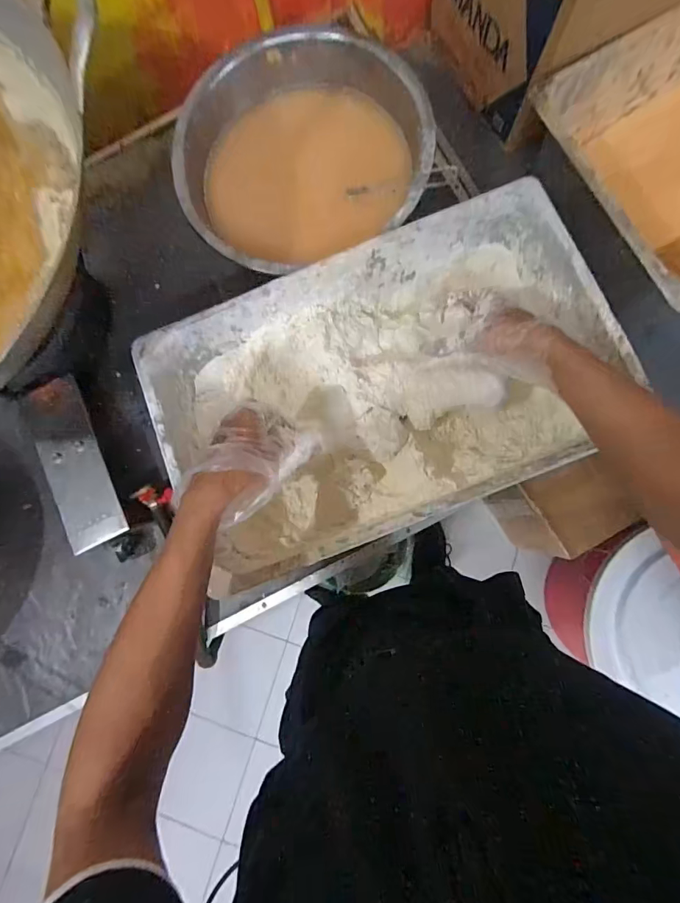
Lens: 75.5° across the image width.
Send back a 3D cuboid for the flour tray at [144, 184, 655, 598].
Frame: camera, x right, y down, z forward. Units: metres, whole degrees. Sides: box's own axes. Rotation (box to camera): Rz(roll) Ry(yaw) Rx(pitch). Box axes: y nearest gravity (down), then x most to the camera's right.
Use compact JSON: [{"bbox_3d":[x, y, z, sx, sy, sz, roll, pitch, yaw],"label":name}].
[{"bbox_3d":[0.053,-0.074,0.555,0.510,0.130,0.320,-24,82,1],"label":"flour tray"}]

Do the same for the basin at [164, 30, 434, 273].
[{"bbox_3d":[-0.047,-0.385,0.609,0.327,0.120,0.324,-1,83,4],"label":"basin"}]

